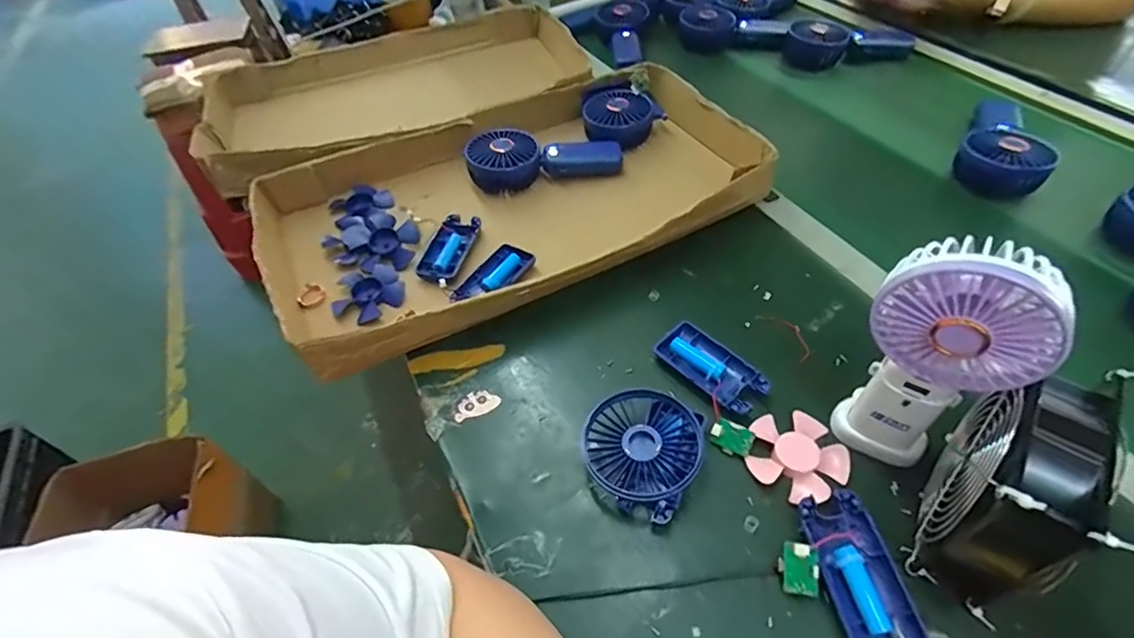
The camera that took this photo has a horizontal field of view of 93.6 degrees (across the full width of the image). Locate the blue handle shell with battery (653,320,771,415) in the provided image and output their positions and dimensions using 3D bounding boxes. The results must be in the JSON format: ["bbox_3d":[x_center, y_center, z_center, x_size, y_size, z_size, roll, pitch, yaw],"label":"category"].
[{"bbox_3d":[0.122,0.043,0.454,0.045,0.016,0.093,-35,55,-21],"label":"blue handle shell with battery"}]

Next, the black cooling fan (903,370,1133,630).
[{"bbox_3d":[0.267,0.096,0.321,0.049,0.114,0.127,24,57,24],"label":"black cooling fan"}]

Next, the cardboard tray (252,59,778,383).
[{"bbox_3d":[-0.056,-0.130,0.601,0.518,0.085,0.290,-23,52,-13],"label":"cardboard tray"}]

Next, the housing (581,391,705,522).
[{"bbox_3d":[0.058,0.097,0.404,0.086,0.027,0.088,-3,50,4],"label":"housing"}]

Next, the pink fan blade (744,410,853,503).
[{"bbox_3d":[0.173,0.101,0.400,0.069,0.008,0.068,-3,50,4],"label":"pink fan blade"}]

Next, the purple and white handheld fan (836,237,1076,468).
[{"bbox_3d":[0.230,0.029,0.340,0.090,0.179,0.046,27,58,25],"label":"purple and white handheld fan"}]

